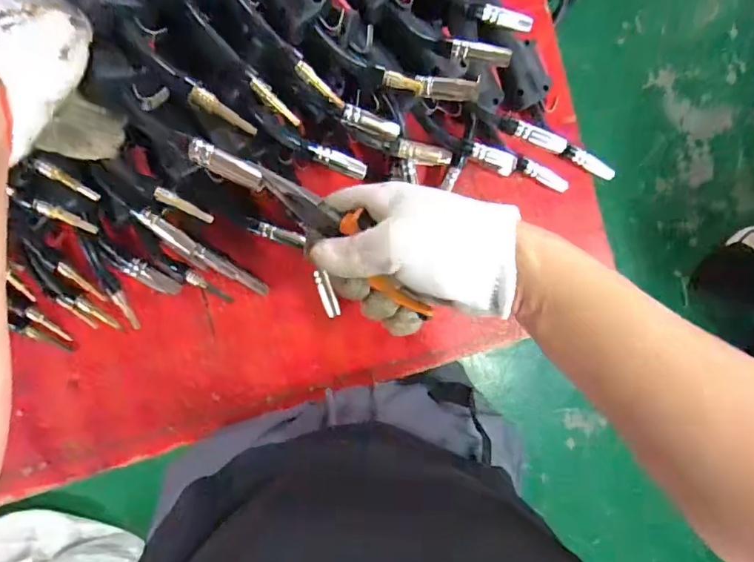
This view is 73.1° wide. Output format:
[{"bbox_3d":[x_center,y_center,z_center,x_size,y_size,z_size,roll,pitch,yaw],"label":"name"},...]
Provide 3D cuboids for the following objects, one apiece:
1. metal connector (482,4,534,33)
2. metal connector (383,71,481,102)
[{"bbox_3d":[0.130,-0.260,0.504,0.049,0.010,0.016,15,91,-7],"label":"metal connector"},{"bbox_3d":[0.046,-0.162,0.425,0.080,0.012,0.021,0,93,-7],"label":"metal connector"}]

